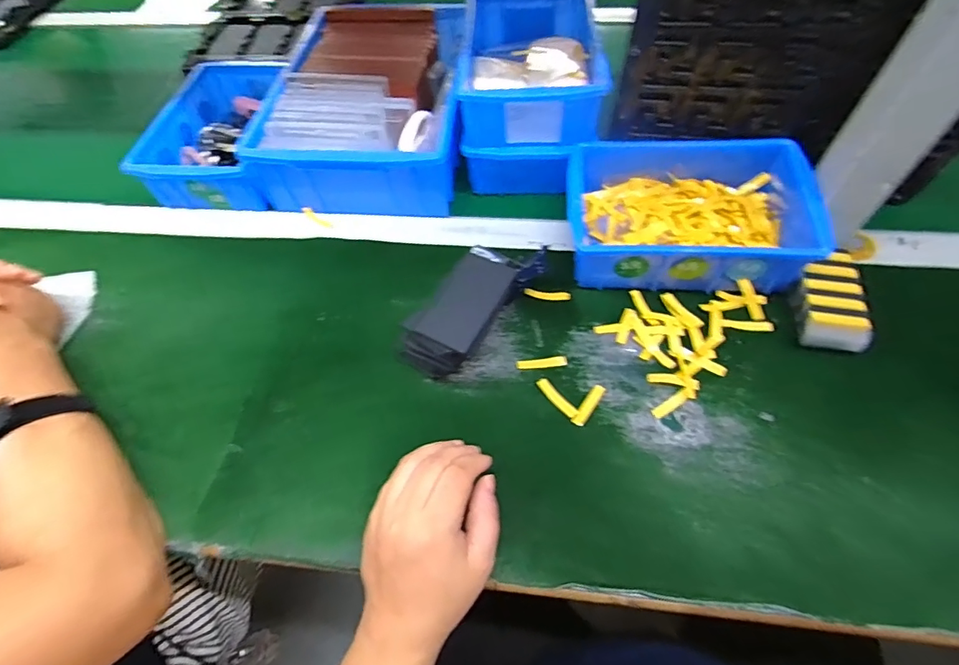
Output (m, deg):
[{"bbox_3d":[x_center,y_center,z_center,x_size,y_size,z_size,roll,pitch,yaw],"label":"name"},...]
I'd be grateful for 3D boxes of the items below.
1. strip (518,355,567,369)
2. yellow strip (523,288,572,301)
[{"bbox_3d":[0.052,0.026,0.396,0.042,0.004,0.008,-6,75,-3],"label":"strip"},{"bbox_3d":[0.061,-0.035,0.431,0.042,0.004,0.009,6,59,7],"label":"yellow strip"}]

